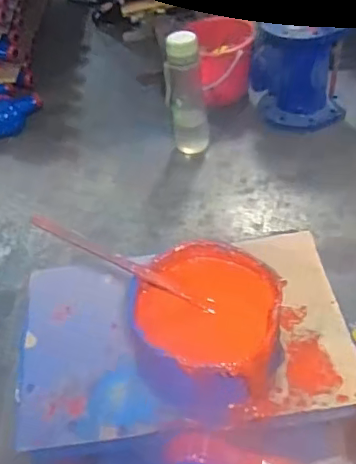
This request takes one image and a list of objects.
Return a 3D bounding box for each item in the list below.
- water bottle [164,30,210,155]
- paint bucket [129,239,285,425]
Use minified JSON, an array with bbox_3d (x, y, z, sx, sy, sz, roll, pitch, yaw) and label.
[{"bbox_3d":[0.018,-0.306,1.279,0.092,0.273,0.067,-1,44,7],"label":"water bottle"},{"bbox_3d":[0.033,0.105,0.630,0.165,0.098,0.170,-4,44,4],"label":"paint bucket"}]

